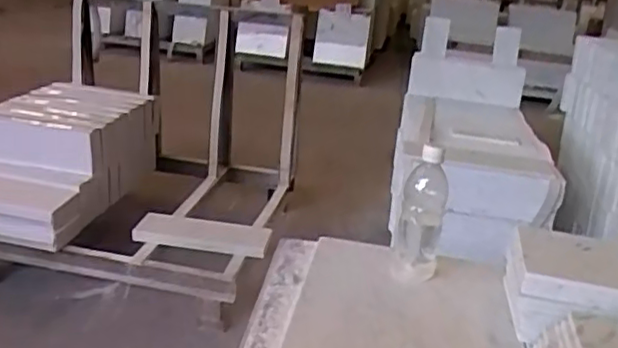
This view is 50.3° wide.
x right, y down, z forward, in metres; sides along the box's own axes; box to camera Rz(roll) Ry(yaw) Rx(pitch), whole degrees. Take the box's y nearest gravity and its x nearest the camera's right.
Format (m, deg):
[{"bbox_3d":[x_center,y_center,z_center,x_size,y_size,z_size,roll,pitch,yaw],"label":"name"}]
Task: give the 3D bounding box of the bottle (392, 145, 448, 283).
[{"bbox_3d":[0.160,0.055,0.932,0.061,0.196,0.063,9,20,9],"label":"bottle"}]

